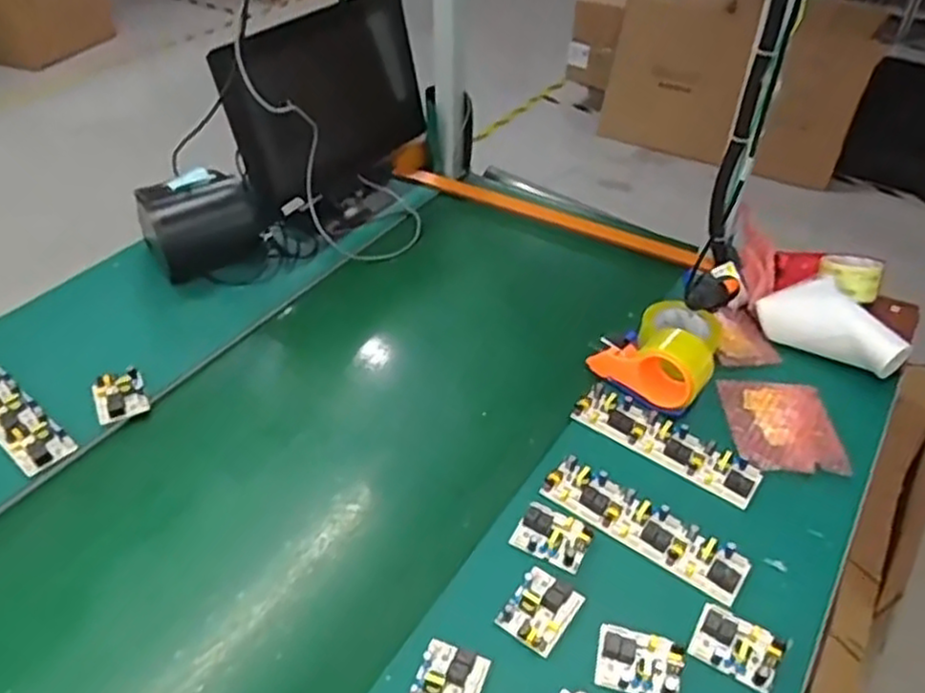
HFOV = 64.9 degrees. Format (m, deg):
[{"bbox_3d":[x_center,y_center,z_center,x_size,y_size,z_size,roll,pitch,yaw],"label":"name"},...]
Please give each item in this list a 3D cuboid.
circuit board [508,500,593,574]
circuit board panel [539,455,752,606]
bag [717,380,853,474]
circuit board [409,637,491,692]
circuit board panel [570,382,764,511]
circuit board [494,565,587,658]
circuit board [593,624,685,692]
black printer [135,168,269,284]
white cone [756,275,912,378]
[{"bbox_3d":[0.102,0.212,0.820,0.080,0.021,0.059,21,45,22],"label":"circuit board"},{"bbox_3d":[0.208,0.203,0.836,0.235,0.019,0.066,26,48,27],"label":"circuit board panel"},{"bbox_3d":[0.418,0.098,0.955,0.126,0.015,0.161,4,41,5],"label":"bag"},{"bbox_3d":[-0.015,0.325,0.697,0.062,0.015,0.083,14,43,15],"label":"circuit board"},{"bbox_3d":[0.259,0.120,0.927,0.235,0.021,0.071,28,48,28],"label":"circuit board panel"},{"bbox_3d":[0.082,0.270,0.753,0.063,0.018,0.079,24,47,25],"label":"circuit board"},{"bbox_3d":[0.175,0.313,0.720,0.082,0.013,0.060,10,42,11],"label":"circuit board"},{"bbox_3d":[-0.431,-0.209,1.202,0.178,0.142,0.130,-18,44,-19],"label":"black printer"},{"bbox_3d":[0.531,-0.032,1.047,0.200,0.080,0.080,23,46,24],"label":"white cone"}]

